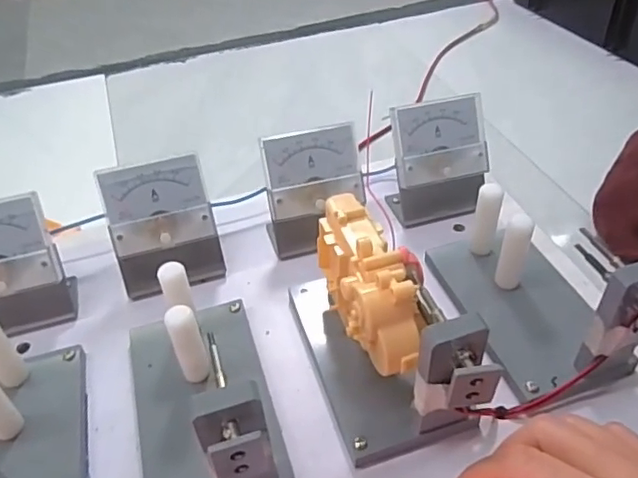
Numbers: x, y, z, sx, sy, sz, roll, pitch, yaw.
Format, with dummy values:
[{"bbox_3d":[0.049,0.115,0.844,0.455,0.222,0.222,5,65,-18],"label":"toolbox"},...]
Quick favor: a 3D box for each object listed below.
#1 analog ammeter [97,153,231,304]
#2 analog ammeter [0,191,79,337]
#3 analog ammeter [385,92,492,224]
[{"bbox_3d":[-0.098,-0.007,0.359,0.065,0.072,0.042,-13,45,-11],"label":"analog ammeter"},{"bbox_3d":[-0.186,0.021,0.334,0.065,0.073,0.043,-14,45,-11],"label":"analog ammeter"},{"bbox_3d":[0.083,-0.053,0.394,0.066,0.074,0.046,-8,44,-5],"label":"analog ammeter"}]

